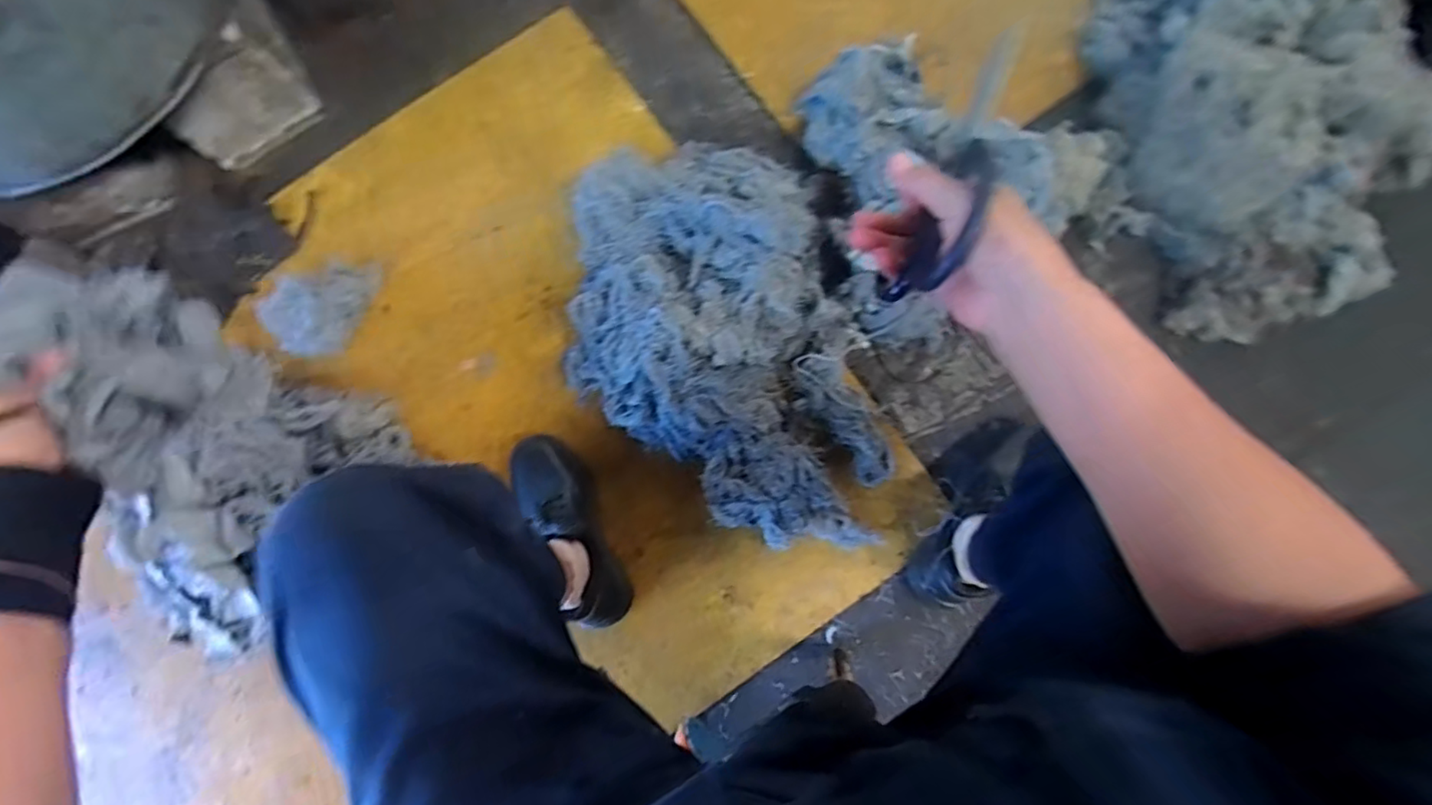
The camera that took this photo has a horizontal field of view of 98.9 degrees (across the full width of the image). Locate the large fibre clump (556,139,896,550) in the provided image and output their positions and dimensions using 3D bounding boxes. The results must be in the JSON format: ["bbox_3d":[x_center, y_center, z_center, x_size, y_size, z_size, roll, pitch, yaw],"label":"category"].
[{"bbox_3d":[-0.004,-0.078,0.835,0.385,0.126,0.596,-20,77,0],"label":"large fibre clump"}]

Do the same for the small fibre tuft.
[{"bbox_3d":[-0.584,-0.148,0.890,0.124,0.073,0.157,16,80,6],"label":"small fibre tuft"}]

